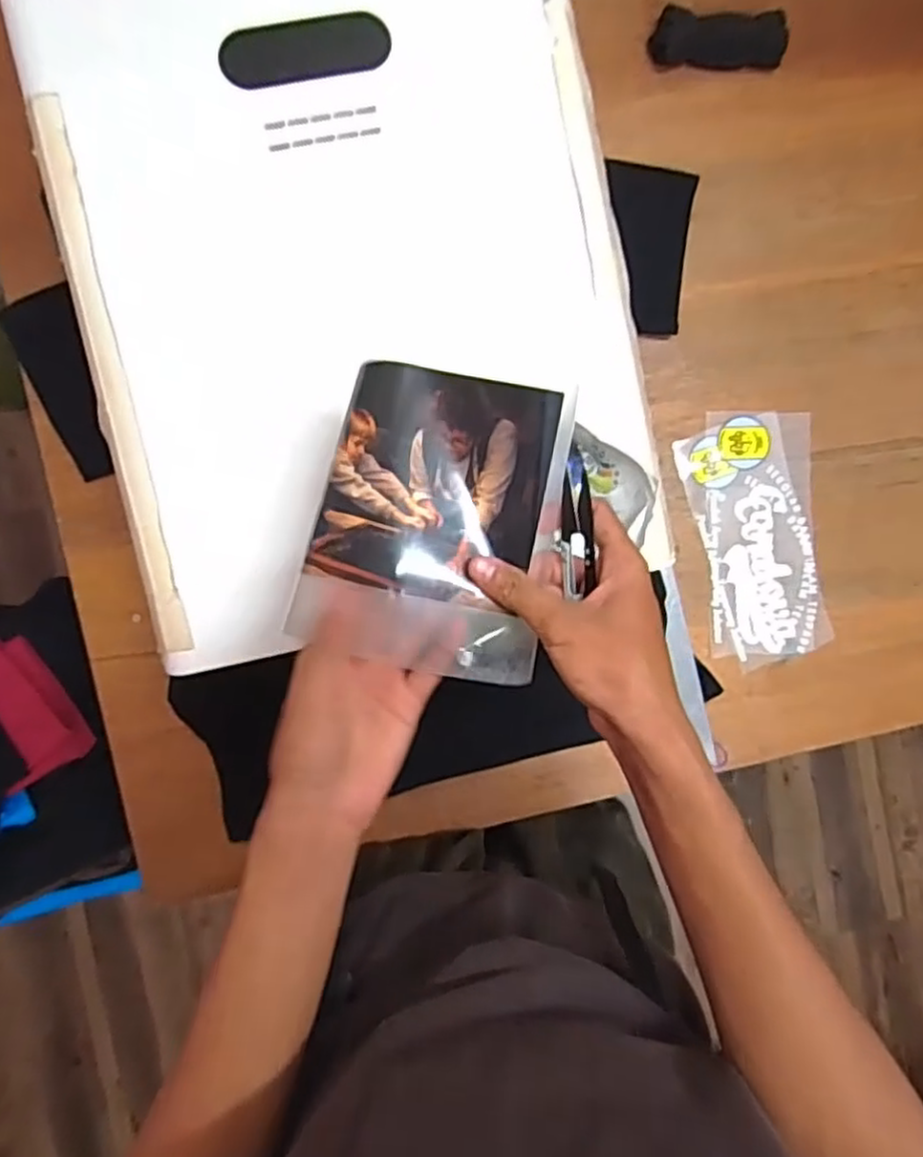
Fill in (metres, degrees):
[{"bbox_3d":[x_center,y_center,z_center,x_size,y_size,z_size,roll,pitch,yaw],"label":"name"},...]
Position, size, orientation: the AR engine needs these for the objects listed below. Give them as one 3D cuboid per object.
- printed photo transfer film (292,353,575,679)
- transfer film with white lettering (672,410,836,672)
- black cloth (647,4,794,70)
[{"bbox_3d":[-0.015,-0.033,0.419,0.140,0.030,0.171,10,92,-4],"label":"printed photo transfer film"},{"bbox_3d":[0.299,-0.041,0.727,0.133,0.006,0.250,-6,93,-3],"label":"transfer film with white lettering"},{"bbox_3d":[0.251,-0.526,0.698,0.129,0.021,0.049,2,93,-3],"label":"black cloth"}]

